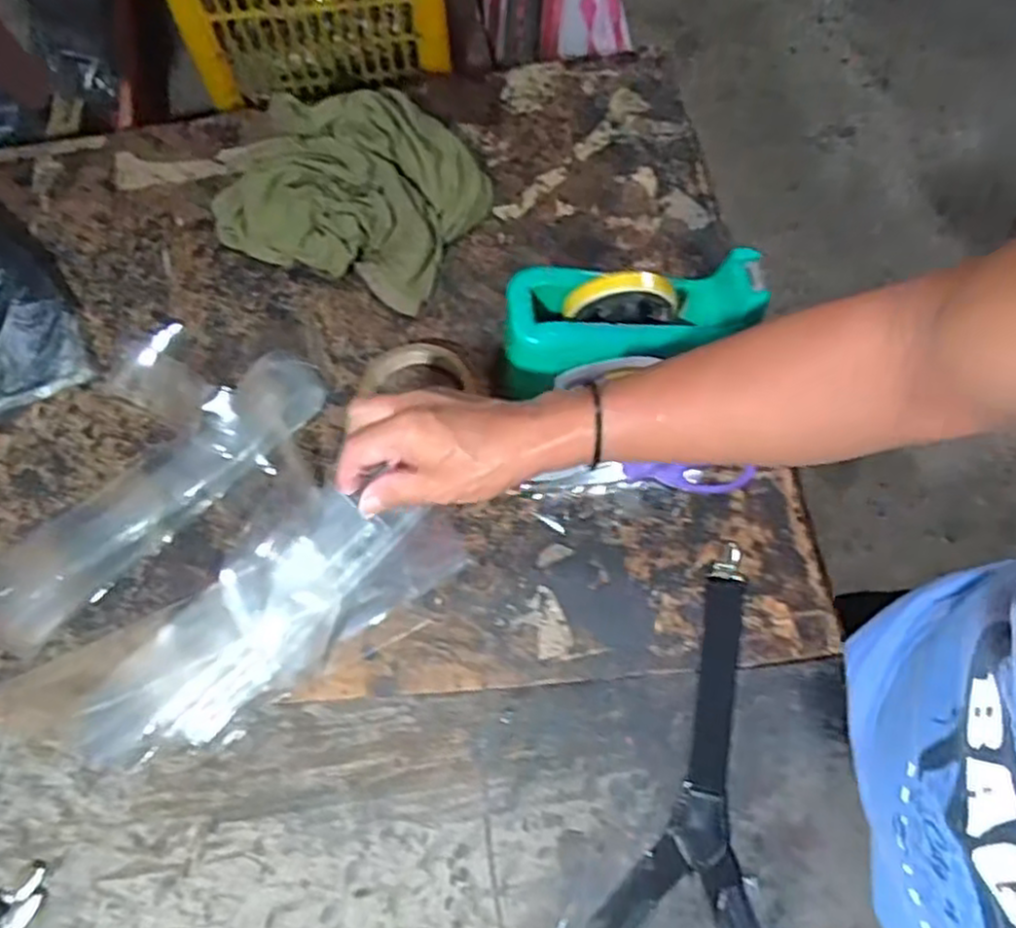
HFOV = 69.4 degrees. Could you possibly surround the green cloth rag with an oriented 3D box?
[{"bbox_3d":[-0.146,-0.259,0.655,0.233,0.083,0.178,20,72,9],"label":"green cloth rag"}]

